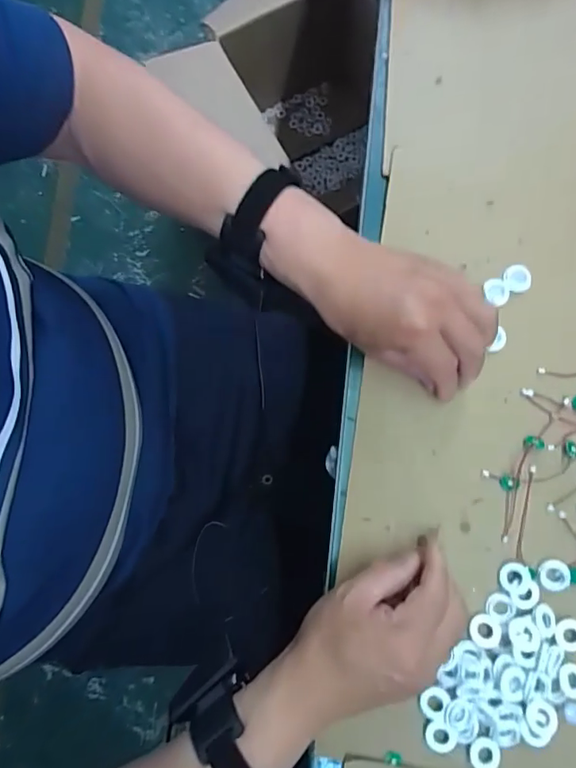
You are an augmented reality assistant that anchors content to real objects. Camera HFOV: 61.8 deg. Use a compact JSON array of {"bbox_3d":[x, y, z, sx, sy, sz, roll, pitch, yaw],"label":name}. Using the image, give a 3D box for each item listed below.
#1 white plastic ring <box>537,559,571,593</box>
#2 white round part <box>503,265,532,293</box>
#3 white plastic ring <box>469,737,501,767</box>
[{"bbox_3d":[0.213,0.153,0.384,0.024,0.005,0.024,0,79,0],"label":"white plastic ring"},{"bbox_3d":[0.200,-0.092,0.419,0.024,0.004,0.023,0,79,0],"label":"white round part"},{"bbox_3d":[0.149,0.280,0.362,0.023,0.004,0.023,0,79,0],"label":"white plastic ring"}]

